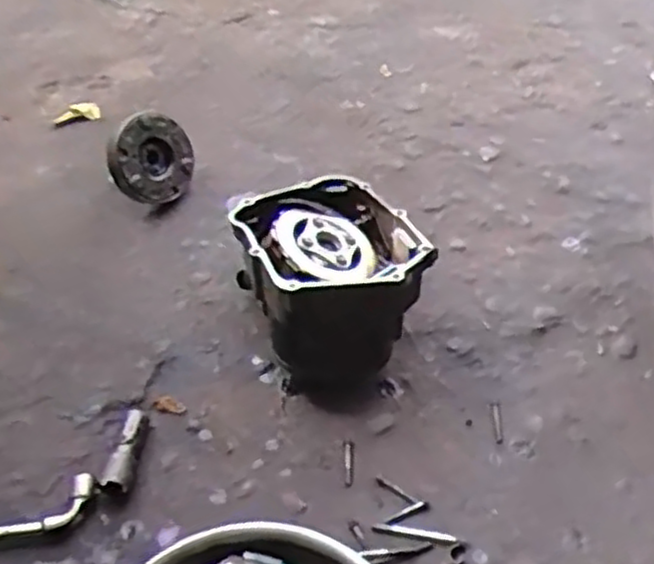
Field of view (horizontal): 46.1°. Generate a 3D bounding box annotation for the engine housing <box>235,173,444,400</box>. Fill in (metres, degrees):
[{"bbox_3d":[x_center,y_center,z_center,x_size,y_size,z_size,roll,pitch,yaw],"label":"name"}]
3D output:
[{"bbox_3d":[0.003,-0.018,0.803,0.170,0.156,0.235,-18,55,-15],"label":"engine housing"}]

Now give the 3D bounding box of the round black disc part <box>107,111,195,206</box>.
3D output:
[{"bbox_3d":[-0.209,-0.148,0.917,0.029,0.104,0.104,12,87,47],"label":"round black disc part"}]

